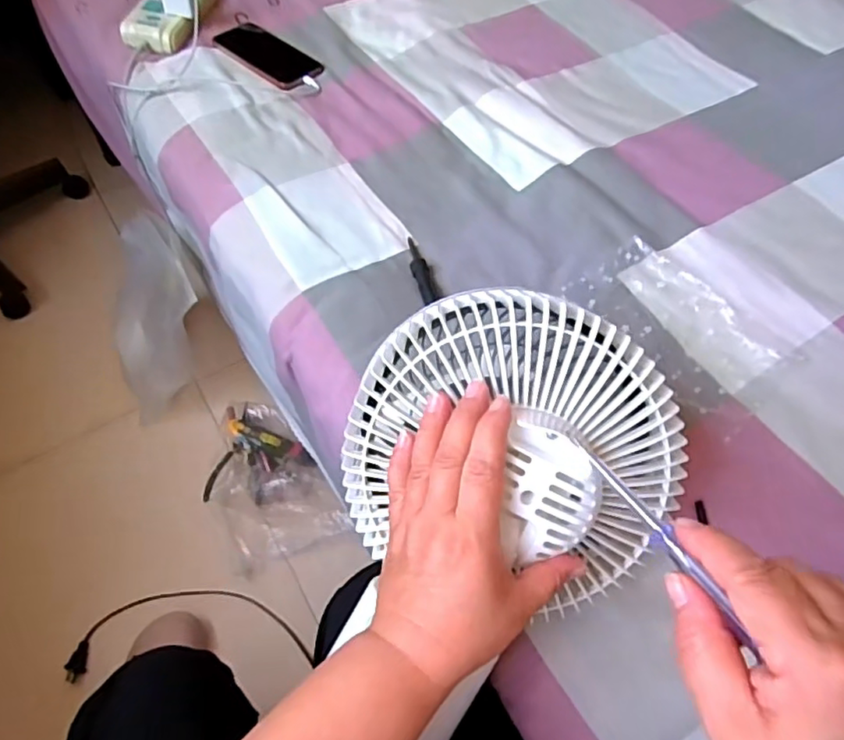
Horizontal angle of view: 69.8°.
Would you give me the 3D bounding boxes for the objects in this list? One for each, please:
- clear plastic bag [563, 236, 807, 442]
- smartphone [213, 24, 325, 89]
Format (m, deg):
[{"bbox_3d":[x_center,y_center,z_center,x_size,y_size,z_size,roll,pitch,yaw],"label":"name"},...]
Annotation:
[{"bbox_3d":[0.250,-0.042,0.603,0.126,0.019,0.207,-33,64,-22],"label":"clear plastic bag"},{"bbox_3d":[-0.225,-0.457,0.877,0.164,0.011,0.085,38,63,21],"label":"smartphone"}]

